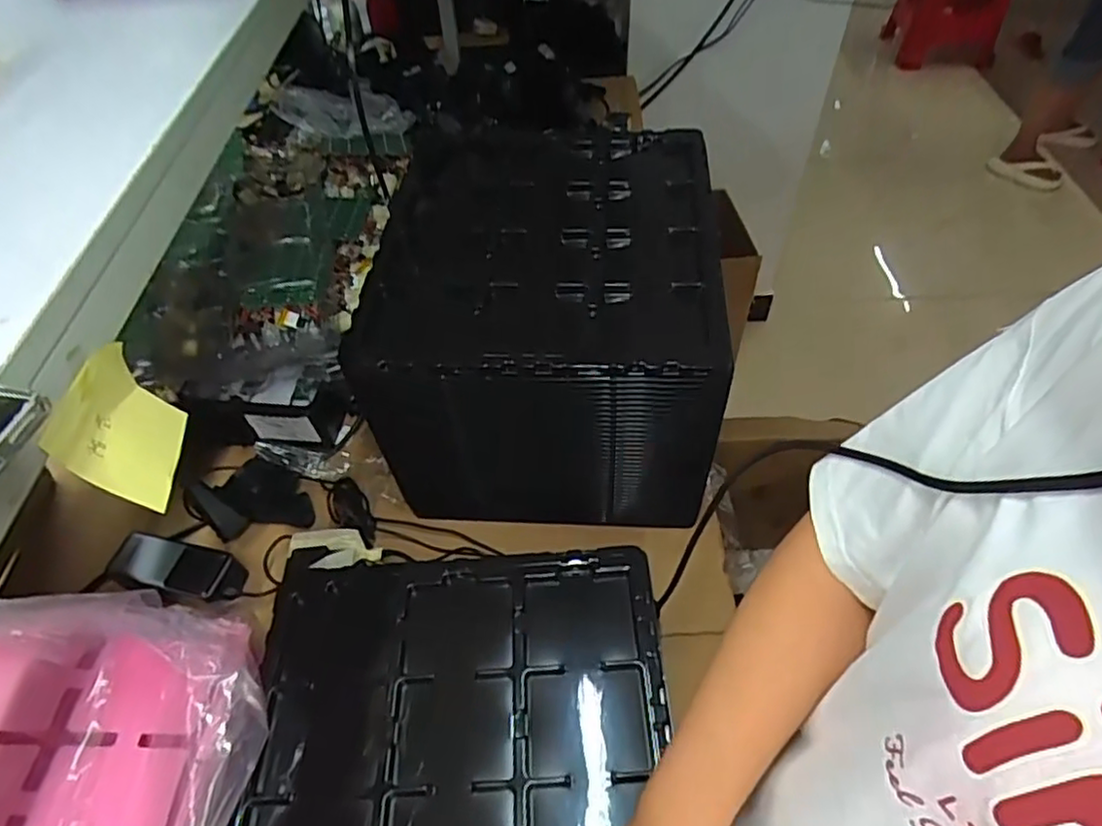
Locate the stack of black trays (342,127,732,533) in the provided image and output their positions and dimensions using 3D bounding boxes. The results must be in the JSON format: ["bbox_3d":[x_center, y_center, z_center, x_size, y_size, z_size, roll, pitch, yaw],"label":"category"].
[{"bbox_3d":[-0.003,-0.098,0.737,0.336,0.266,0.347,2,51,4],"label":"stack of black trays"}]

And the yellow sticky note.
[{"bbox_3d":[-0.241,0.009,0.363,0.029,0.069,0.072,-9,51,-4],"label":"yellow sticky note"}]

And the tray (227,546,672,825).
[{"bbox_3d":[-0.072,0.279,0.485,0.328,0.021,0.369,-4,51,0],"label":"tray"}]

